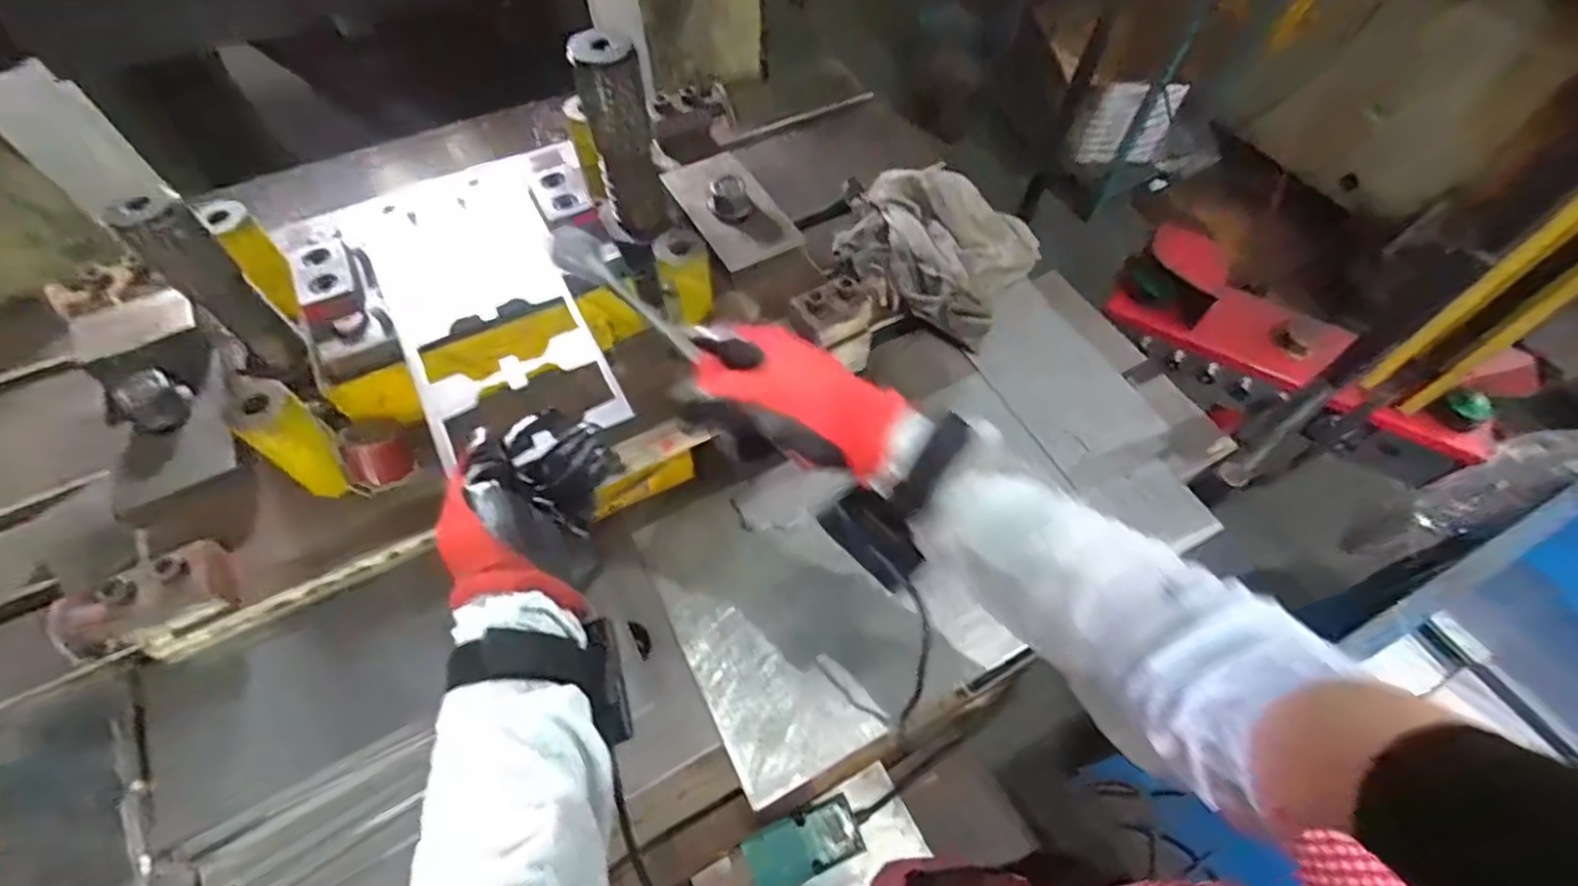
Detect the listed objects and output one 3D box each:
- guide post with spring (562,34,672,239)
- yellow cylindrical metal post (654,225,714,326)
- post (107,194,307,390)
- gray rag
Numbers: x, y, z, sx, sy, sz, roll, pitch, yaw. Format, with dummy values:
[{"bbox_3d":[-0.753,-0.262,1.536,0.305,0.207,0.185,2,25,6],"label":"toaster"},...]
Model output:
[{"bbox_3d":[-0.127,-0.229,0.531,0.046,0.154,0.040,-13,60,-8],"label":"guide post with spring"},{"bbox_3d":[-0.082,-0.131,0.542,0.040,0.061,0.038,0,59,0],"label":"yellow cylindrical metal post"},{"bbox_3d":[-0.385,-0.099,0.465,0.031,0.145,0.040,-8,59,-5],"label":"post"},{"bbox_3d":[0.170,-0.224,0.794,0.200,0.085,0.182,32,64,17],"label":"gray rag"}]

